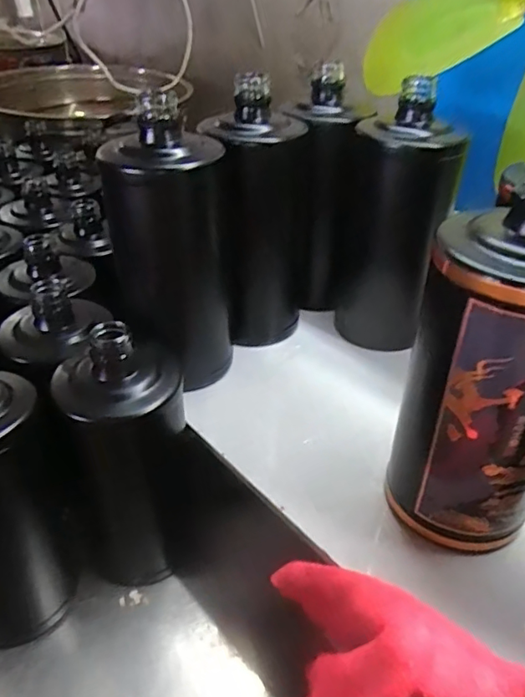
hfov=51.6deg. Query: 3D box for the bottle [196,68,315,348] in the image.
[{"bbox_3d":[-0.008,-0.091,0.415,0.075,0.186,0.077,-1,39,1],"label":"bottle"}]

